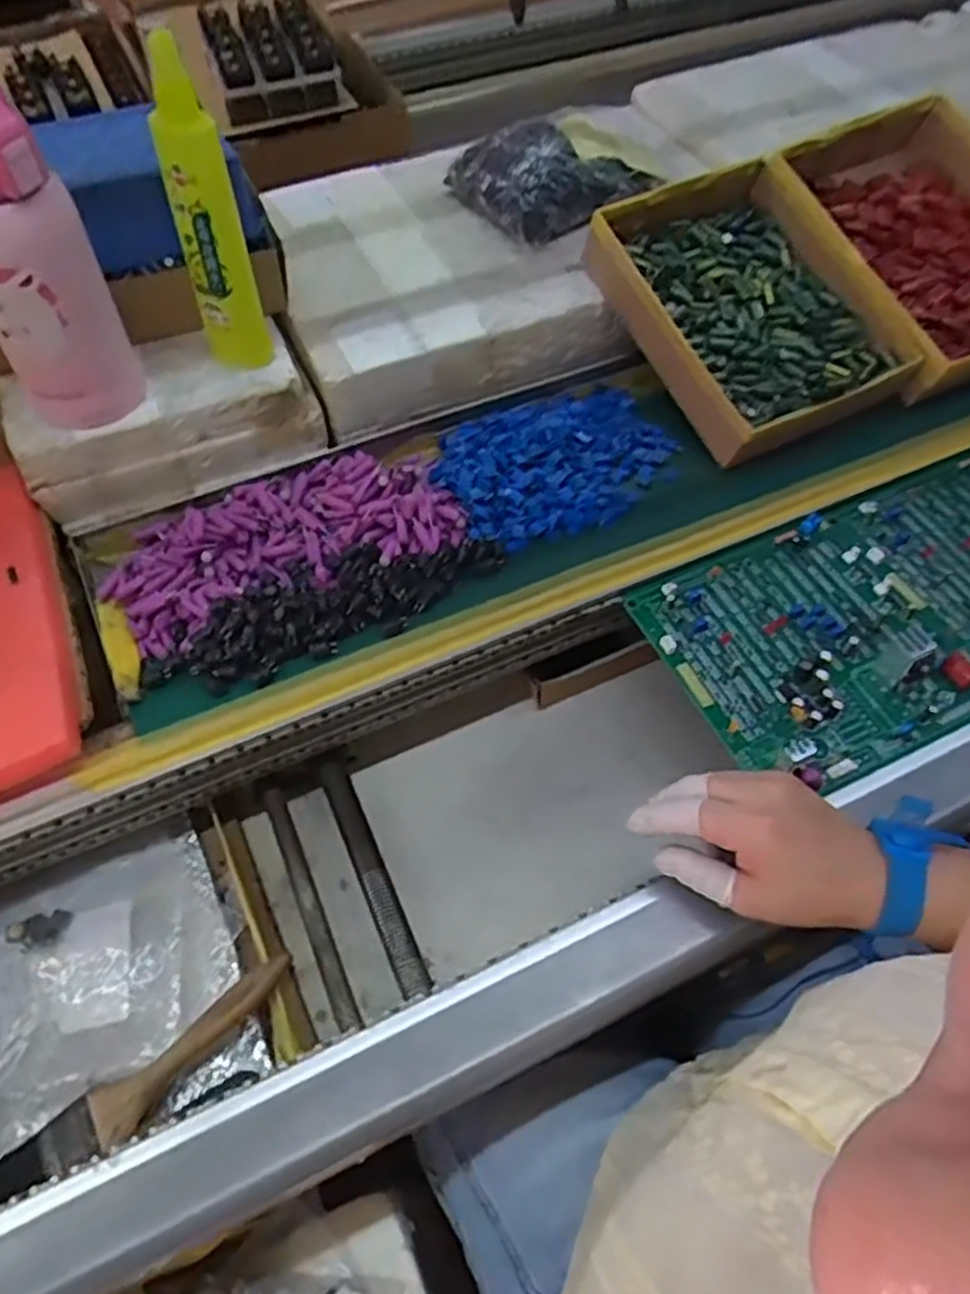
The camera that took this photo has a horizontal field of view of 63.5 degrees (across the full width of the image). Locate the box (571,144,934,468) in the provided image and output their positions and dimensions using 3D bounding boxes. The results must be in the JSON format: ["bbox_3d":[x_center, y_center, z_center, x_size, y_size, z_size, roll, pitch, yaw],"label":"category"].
[{"bbox_3d":[0.216,-0.283,0.648,0.189,0.058,0.246,-28,78,-18],"label":"box"}]

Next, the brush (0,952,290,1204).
[{"bbox_3d":[-0.198,0.259,0.460,0.195,0.032,0.040,-32,62,-19],"label":"brush"}]

